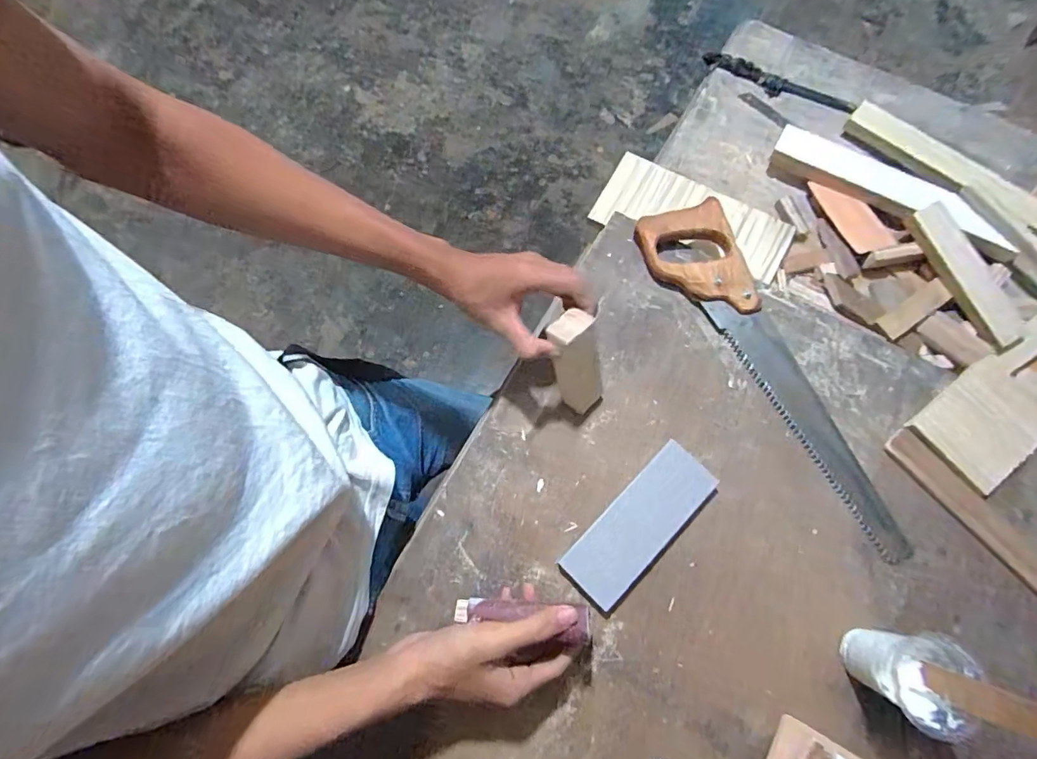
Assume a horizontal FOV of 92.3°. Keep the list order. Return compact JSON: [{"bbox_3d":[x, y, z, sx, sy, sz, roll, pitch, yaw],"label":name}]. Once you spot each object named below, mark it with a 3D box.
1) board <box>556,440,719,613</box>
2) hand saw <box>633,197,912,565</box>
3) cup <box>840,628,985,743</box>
[{"bbox_3d":[0.119,0.142,0.495,0.168,0.018,0.064,-43,78,-11],"label":"board"},{"bbox_3d":[0.281,-0.018,0.532,0.103,0.033,0.429,-30,75,-8],"label":"hand saw"},{"bbox_3d":[0.325,0.248,0.421,0.066,0.078,0.073,18,74,6],"label":"cup"}]

